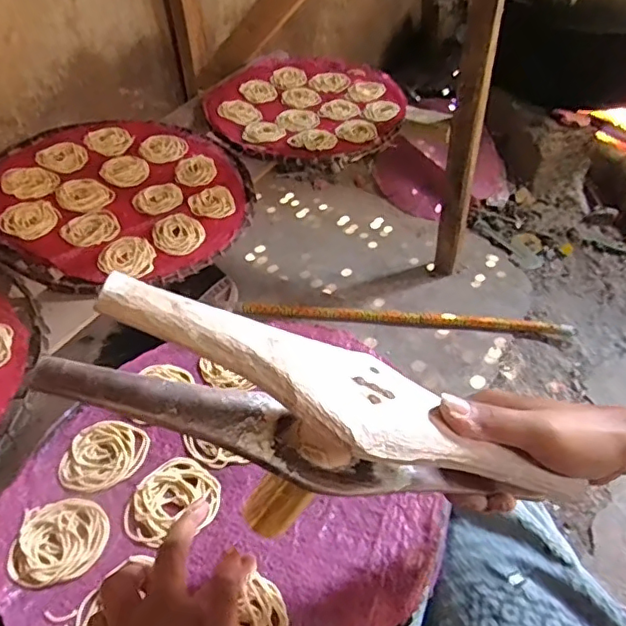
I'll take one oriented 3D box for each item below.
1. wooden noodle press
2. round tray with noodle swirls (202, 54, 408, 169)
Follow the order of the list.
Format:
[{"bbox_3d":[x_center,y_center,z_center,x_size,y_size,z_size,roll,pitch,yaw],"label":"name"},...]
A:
[{"bbox_3d":[0.009,0.068,0.321,0.280,0.088,0.059,21,44,-10],"label":"wooden noodle press"},{"bbox_3d":[-0.014,-0.387,1.034,0.348,0.023,0.374,-2,44,2],"label":"round tray with noodle swirls"}]

